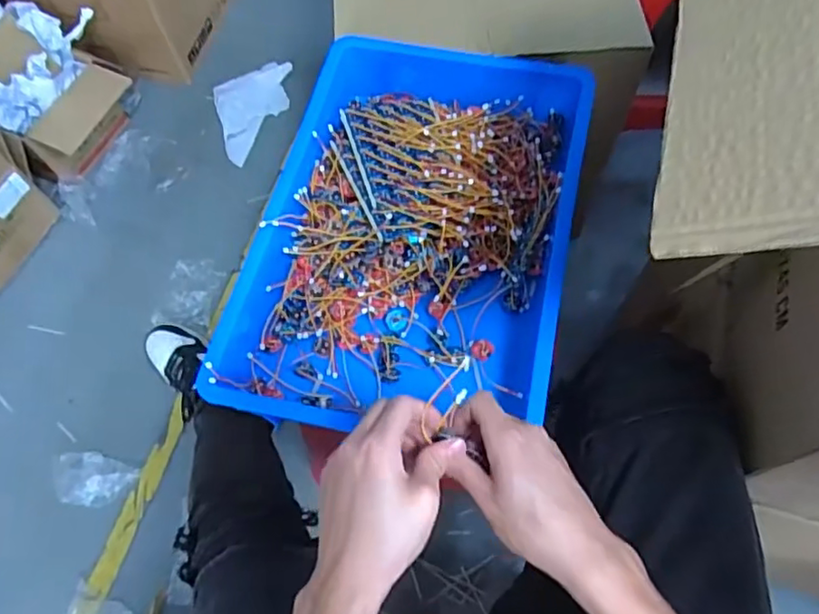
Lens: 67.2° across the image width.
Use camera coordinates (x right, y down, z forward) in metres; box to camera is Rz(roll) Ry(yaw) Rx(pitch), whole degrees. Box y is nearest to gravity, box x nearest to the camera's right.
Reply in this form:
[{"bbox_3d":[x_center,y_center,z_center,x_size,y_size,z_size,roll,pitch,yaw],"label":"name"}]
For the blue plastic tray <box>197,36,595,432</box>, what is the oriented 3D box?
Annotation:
[{"bbox_3d":[0.012,-0.081,0.621,0.286,0.080,0.427,12,65,7],"label":"blue plastic tray"}]

